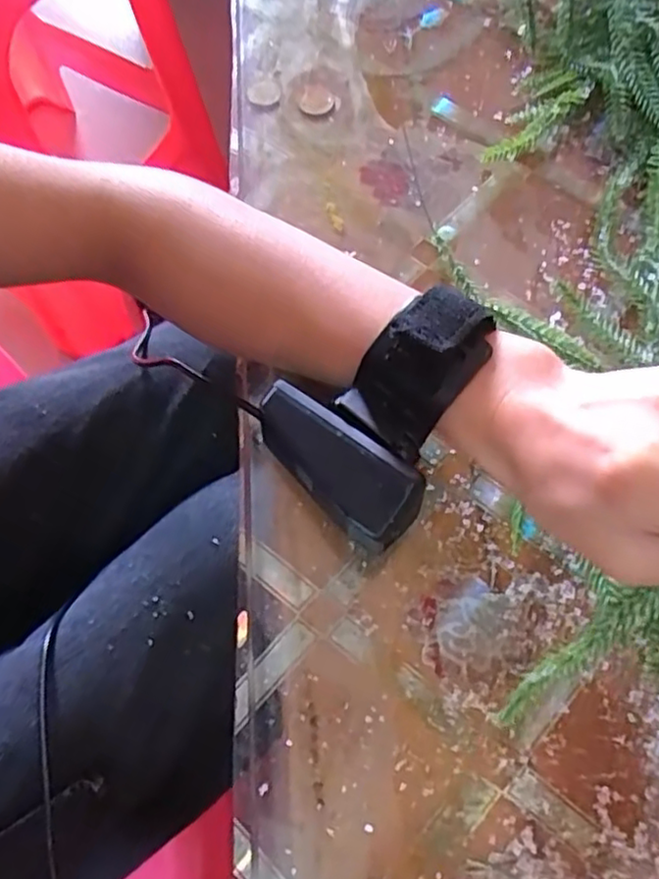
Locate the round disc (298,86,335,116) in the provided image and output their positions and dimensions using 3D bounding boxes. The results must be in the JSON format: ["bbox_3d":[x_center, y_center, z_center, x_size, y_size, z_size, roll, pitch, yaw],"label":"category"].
[{"bbox_3d":[-0.007,-0.185,0.363,0.018,0.004,0.020,2,67,2],"label":"round disc"}]

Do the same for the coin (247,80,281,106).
[{"bbox_3d":[-0.036,-0.191,0.368,0.018,0.004,0.017,2,67,2],"label":"coin"}]

